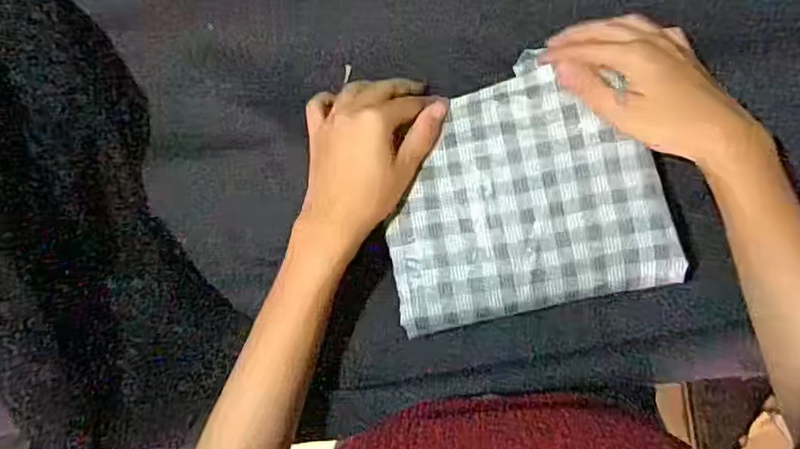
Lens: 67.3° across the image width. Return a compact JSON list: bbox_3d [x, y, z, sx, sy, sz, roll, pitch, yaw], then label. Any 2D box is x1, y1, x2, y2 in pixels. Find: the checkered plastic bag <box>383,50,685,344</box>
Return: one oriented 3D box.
[{"bbox_3d":[0.081,-0.020,0.417,0.187,0.014,0.160,-14,87,6],"label":"checkered plastic bag"}]

